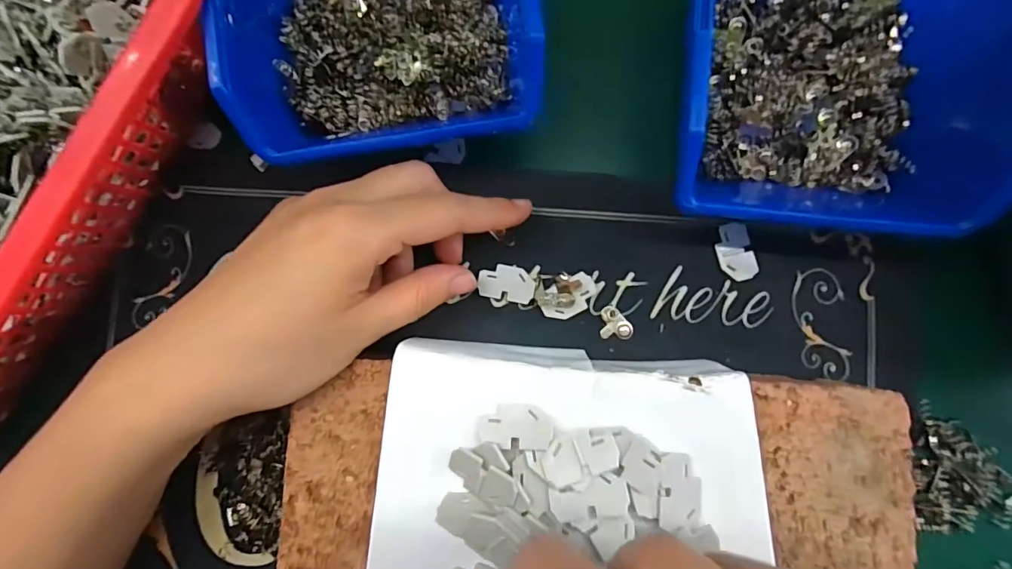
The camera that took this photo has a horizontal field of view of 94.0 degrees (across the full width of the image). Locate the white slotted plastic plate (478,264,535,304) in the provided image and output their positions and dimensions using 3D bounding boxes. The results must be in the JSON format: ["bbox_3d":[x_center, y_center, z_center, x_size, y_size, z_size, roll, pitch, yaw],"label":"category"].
[{"bbox_3d":[0.000,-0.001,0.217,0.026,0.004,0.016,11,85,3],"label":"white slotted plastic plate"}]

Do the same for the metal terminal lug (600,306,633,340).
[{"bbox_3d":[0.051,0.018,0.214,0.014,0.004,0.015,1,84,2],"label":"metal terminal lug"}]

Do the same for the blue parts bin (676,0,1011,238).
[{"bbox_3d":[0.130,-0.096,0.189,0.124,0.057,0.145,6,84,3],"label":"blue parts bin"}]

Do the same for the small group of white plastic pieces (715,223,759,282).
[{"bbox_3d":[0.104,-0.015,0.214,0.016,0.004,0.026,-17,84,0],"label":"small group of white plastic pieces"}]

